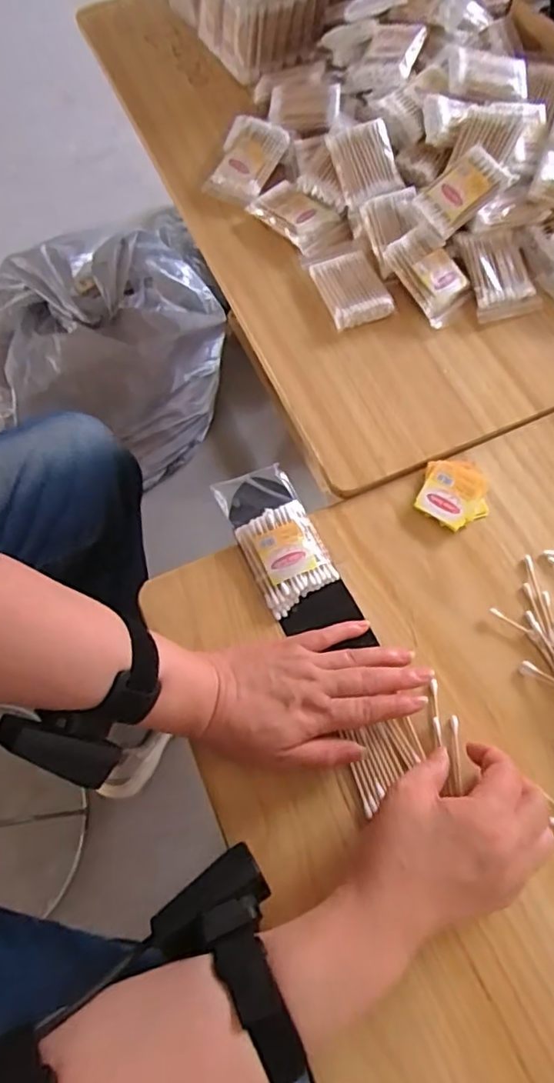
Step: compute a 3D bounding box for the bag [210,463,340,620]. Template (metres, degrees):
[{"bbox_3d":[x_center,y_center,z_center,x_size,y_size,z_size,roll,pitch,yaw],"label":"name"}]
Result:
[{"bbox_3d":[-0.001,-0.005,0.487,0.061,0.017,0.119,-24,70,-8],"label":"bag"}]

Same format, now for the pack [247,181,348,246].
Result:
[{"bbox_3d":[0.018,-0.335,0.610,0.060,0.018,0.077,-40,73,-13],"label":"pack"}]

